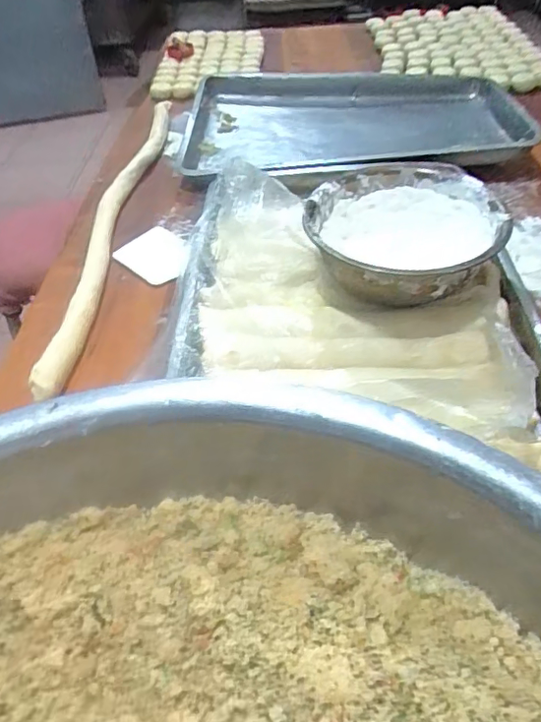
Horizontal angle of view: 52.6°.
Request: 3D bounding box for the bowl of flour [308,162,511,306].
[{"bbox_3d":[0.156,-0.162,0.671,0.213,0.078,0.246,-5,46,1],"label":"bowl of flour"}]

